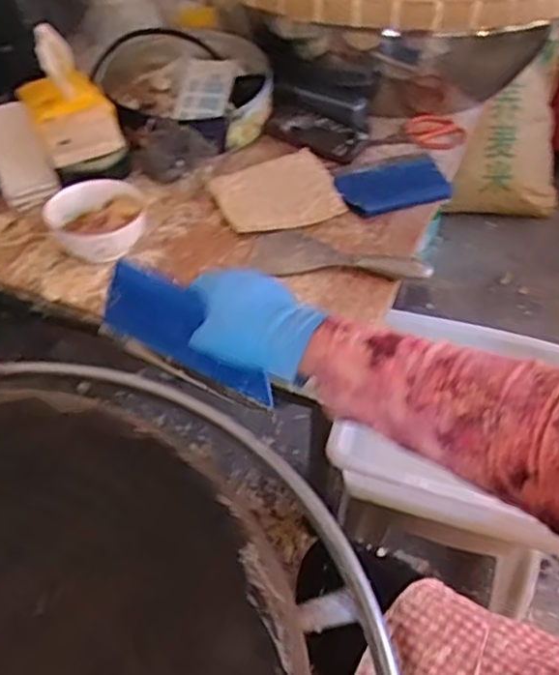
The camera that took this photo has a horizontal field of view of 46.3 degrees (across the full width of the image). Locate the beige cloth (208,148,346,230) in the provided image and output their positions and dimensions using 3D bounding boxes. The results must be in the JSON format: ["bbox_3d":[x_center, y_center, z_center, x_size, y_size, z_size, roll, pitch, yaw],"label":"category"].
[{"bbox_3d":[-0.004,-0.205,0.911,0.164,0.018,0.152,-10,47,-10],"label":"beige cloth"}]

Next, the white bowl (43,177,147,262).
[{"bbox_3d":[-0.228,-0.138,0.817,0.121,0.069,0.121,0,46,0],"label":"white bowl"}]

